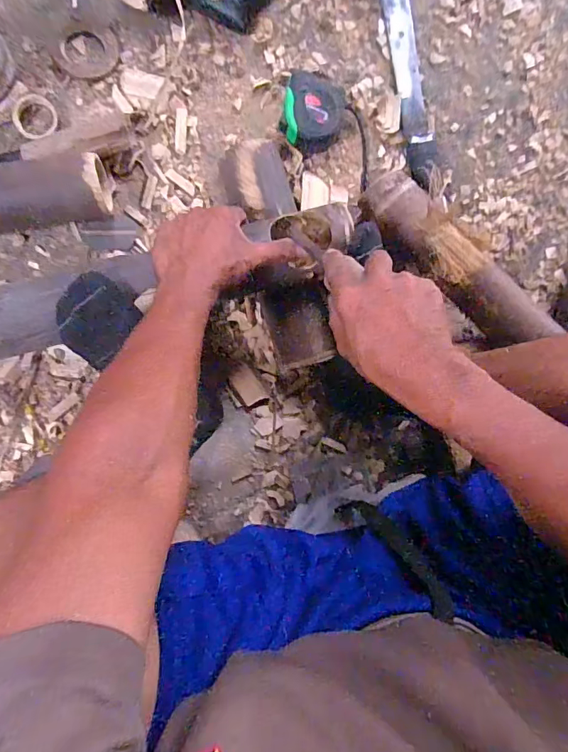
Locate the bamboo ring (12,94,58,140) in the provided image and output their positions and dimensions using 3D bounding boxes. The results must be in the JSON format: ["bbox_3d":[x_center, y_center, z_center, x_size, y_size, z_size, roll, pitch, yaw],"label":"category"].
[{"bbox_3d":[-0.303,-0.317,0.564,0.056,0.015,0.052,0,87,-5],"label":"bamboo ring"}]

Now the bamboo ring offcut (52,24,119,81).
[{"bbox_3d":[-0.246,-0.406,0.572,0.075,0.007,0.068,14,93,-6],"label":"bamboo ring offcut"}]

